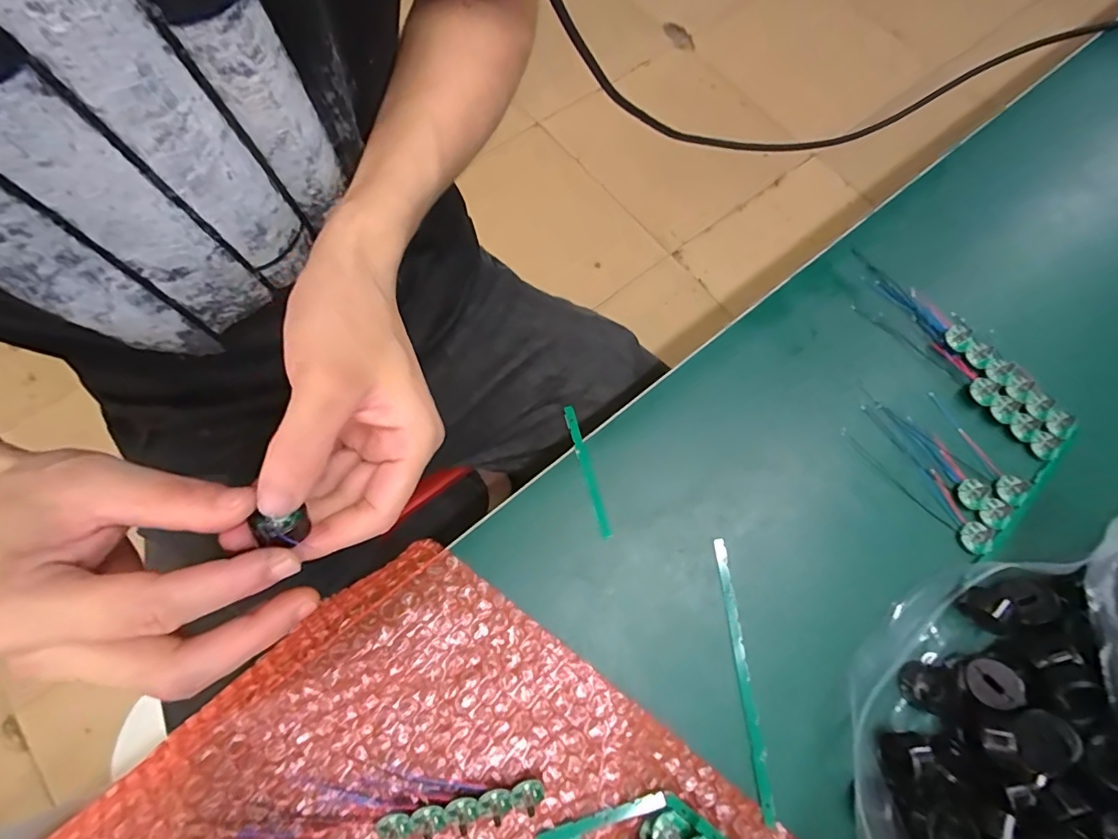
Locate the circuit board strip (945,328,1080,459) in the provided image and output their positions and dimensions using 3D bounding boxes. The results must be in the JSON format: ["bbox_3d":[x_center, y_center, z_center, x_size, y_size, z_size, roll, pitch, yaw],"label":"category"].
[{"bbox_3d":[0.250,-0.017,0.289,0.032,0.008,0.082,-40,77,-14],"label":"circuit board strip"}]

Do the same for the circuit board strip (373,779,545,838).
[{"bbox_3d":[-0.040,0.166,0.216,0.067,0.010,0.015,-10,71,-6],"label":"circuit board strip"}]

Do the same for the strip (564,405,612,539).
[{"bbox_3d":[0.015,0.026,0.271,0.006,0.004,0.072,-15,72,-7],"label":"strip"}]

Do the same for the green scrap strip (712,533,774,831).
[{"bbox_3d":[0.087,0.119,0.244,0.006,0.005,0.120,-4,71,-4],"label":"green scrap strip"}]

